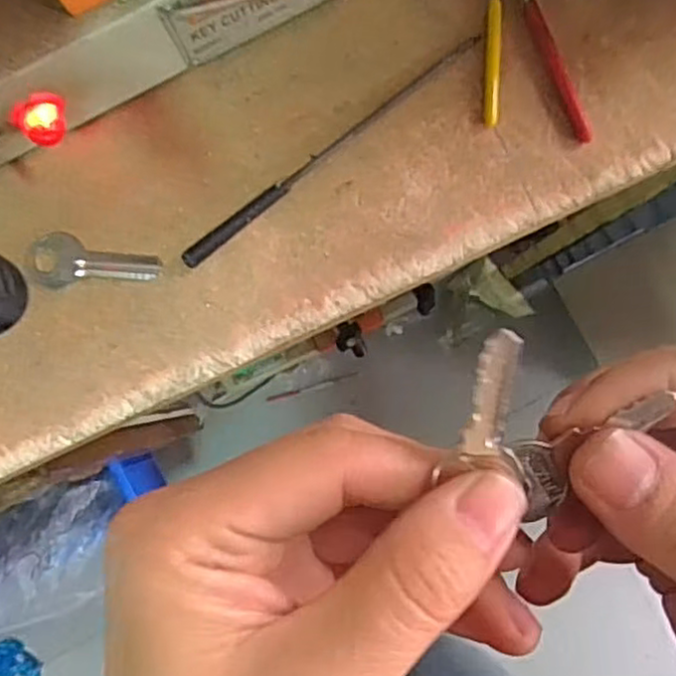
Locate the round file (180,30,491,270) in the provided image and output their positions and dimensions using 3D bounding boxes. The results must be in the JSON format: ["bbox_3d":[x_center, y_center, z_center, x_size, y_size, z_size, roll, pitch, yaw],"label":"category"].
[{"bbox_3d":[-0.003,-0.071,0.261,0.135,0.006,0.006,-39,86,0],"label":"round file"}]

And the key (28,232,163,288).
[{"bbox_3d":[-0.092,-0.026,0.262,0.049,0.007,0.020,12,92,0],"label":"key"}]

